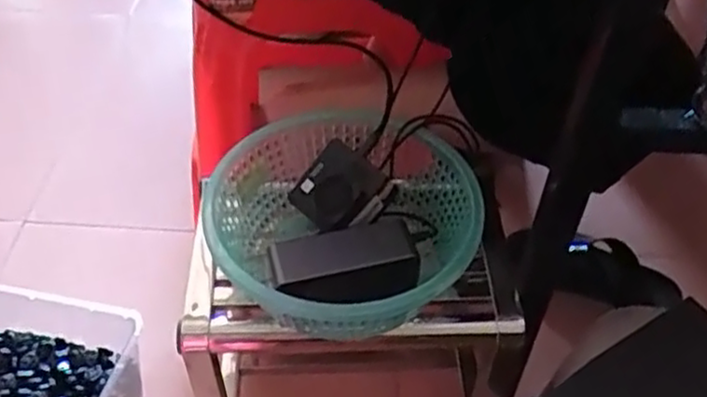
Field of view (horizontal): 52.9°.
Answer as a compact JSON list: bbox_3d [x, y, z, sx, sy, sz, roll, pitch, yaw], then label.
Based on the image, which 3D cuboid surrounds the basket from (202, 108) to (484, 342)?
[{"bbox_3d":[-0.006,0.029,0.654,0.209,0.092,0.229,0,46,0],"label":"basket"}]

